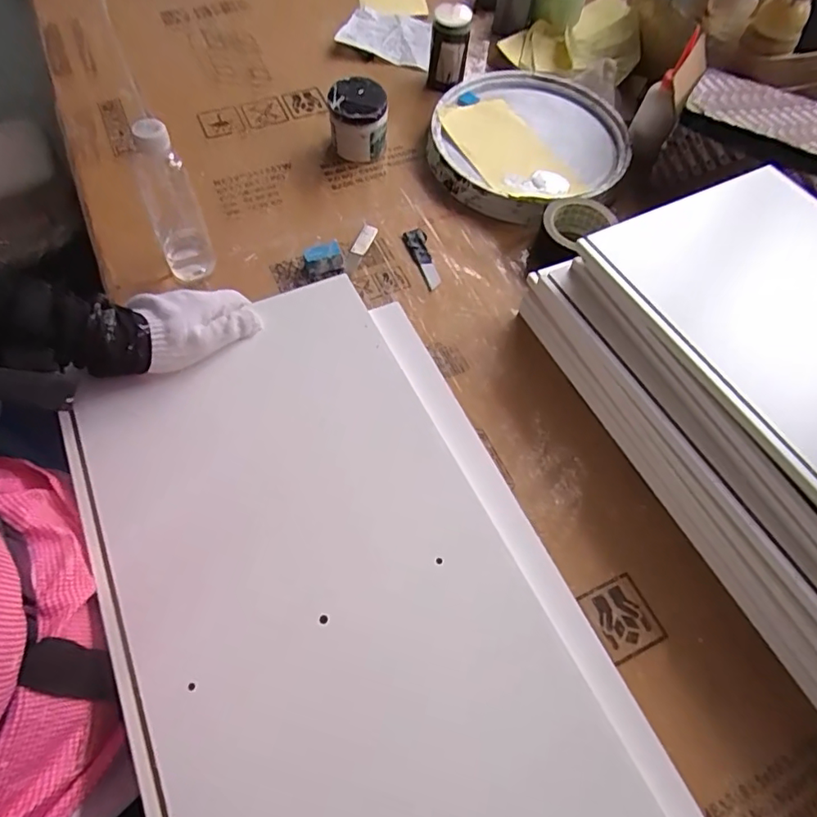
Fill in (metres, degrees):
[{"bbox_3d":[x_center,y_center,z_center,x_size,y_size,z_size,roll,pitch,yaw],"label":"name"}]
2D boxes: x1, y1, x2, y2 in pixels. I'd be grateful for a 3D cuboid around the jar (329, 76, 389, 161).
[{"bbox_3d":[-0.071,-0.409,0.760,0.079,0.081,0.069,-8,62,-7],"label":"jar"}]

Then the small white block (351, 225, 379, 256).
[{"bbox_3d":[-0.060,-0.225,0.715,0.022,0.010,0.048,26,79,11],"label":"small white block"}]

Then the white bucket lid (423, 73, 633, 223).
[{"bbox_3d":[0.176,-0.388,0.786,0.266,0.053,0.270,1,62,-2],"label":"white bucket lid"}]

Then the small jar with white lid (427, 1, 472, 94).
[{"bbox_3d":[0.062,-0.544,0.814,0.057,0.112,0.062,1,62,-2],"label":"small jar with white lid"}]

